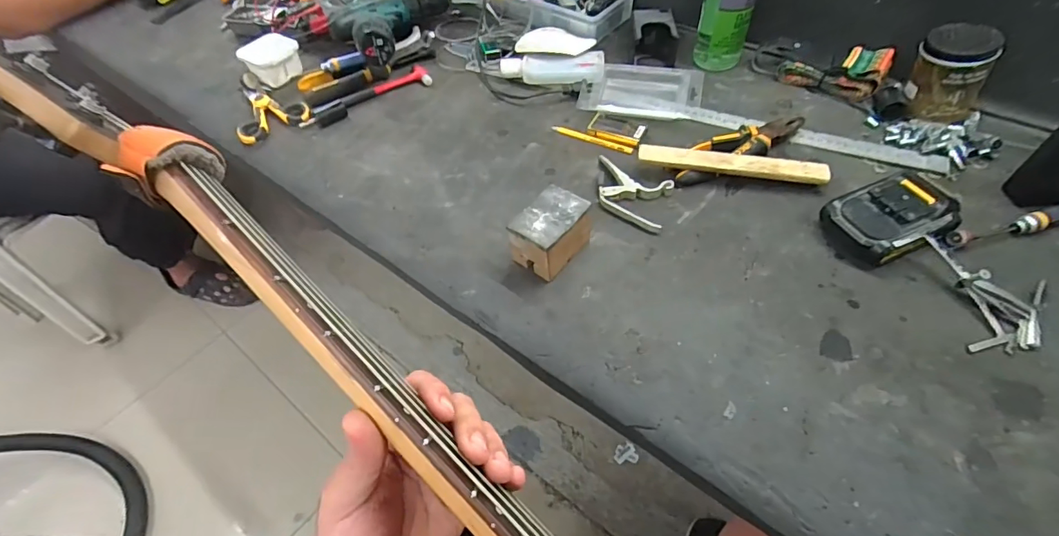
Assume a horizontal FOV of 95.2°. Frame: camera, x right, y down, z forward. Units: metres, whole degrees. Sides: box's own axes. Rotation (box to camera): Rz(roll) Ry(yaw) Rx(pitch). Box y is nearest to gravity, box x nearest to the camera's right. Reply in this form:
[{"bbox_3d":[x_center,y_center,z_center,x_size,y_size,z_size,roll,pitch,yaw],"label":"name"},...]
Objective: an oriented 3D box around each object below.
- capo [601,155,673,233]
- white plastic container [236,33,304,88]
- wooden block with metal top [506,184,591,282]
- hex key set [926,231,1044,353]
[{"bbox_3d":[0.111,-0.085,0.540,0.102,0.009,0.071,25,59,22],"label":"capo"},{"bbox_3d":[-0.386,-0.315,0.728,0.066,0.042,0.079,34,63,27],"label":"white plastic container"},{"bbox_3d":[0.021,-0.035,0.487,0.051,0.056,0.072,32,62,25],"label":"wooden block with metal top"},{"bbox_3d":[0.415,0.015,0.427,0.085,0.029,0.112,-3,53,3],"label":"hex key set"}]

